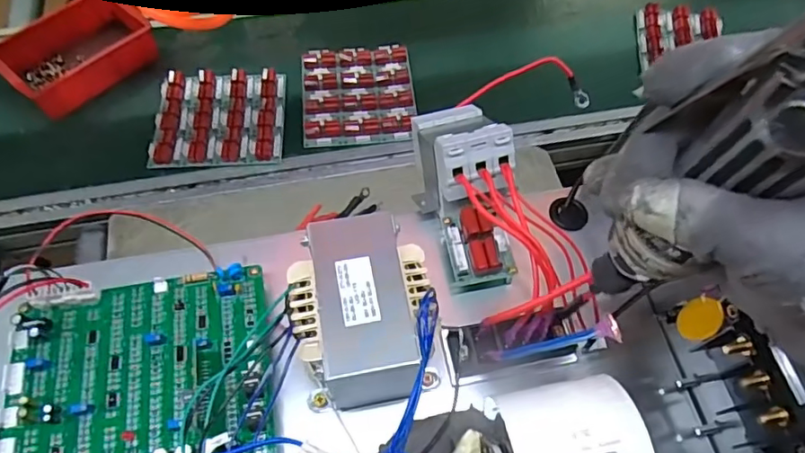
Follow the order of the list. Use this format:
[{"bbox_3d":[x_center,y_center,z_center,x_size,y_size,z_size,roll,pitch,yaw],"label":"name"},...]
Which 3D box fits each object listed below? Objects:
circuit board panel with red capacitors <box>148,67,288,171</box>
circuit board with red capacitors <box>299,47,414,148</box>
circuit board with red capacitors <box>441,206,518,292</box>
[{"bbox_3d":[-0.264,-0.160,0.791,0.181,0.027,0.163,-1,61,-1],"label":"circuit board panel with red capacitors"},{"bbox_3d":[-0.067,-0.197,0.820,0.163,0.025,0.180,-5,61,-4],"label":"circuit board with red capacitors"},{"bbox_3d":[0.056,0.014,0.398,0.047,0.024,0.057,-5,61,-4],"label":"circuit board with red capacitors"}]

